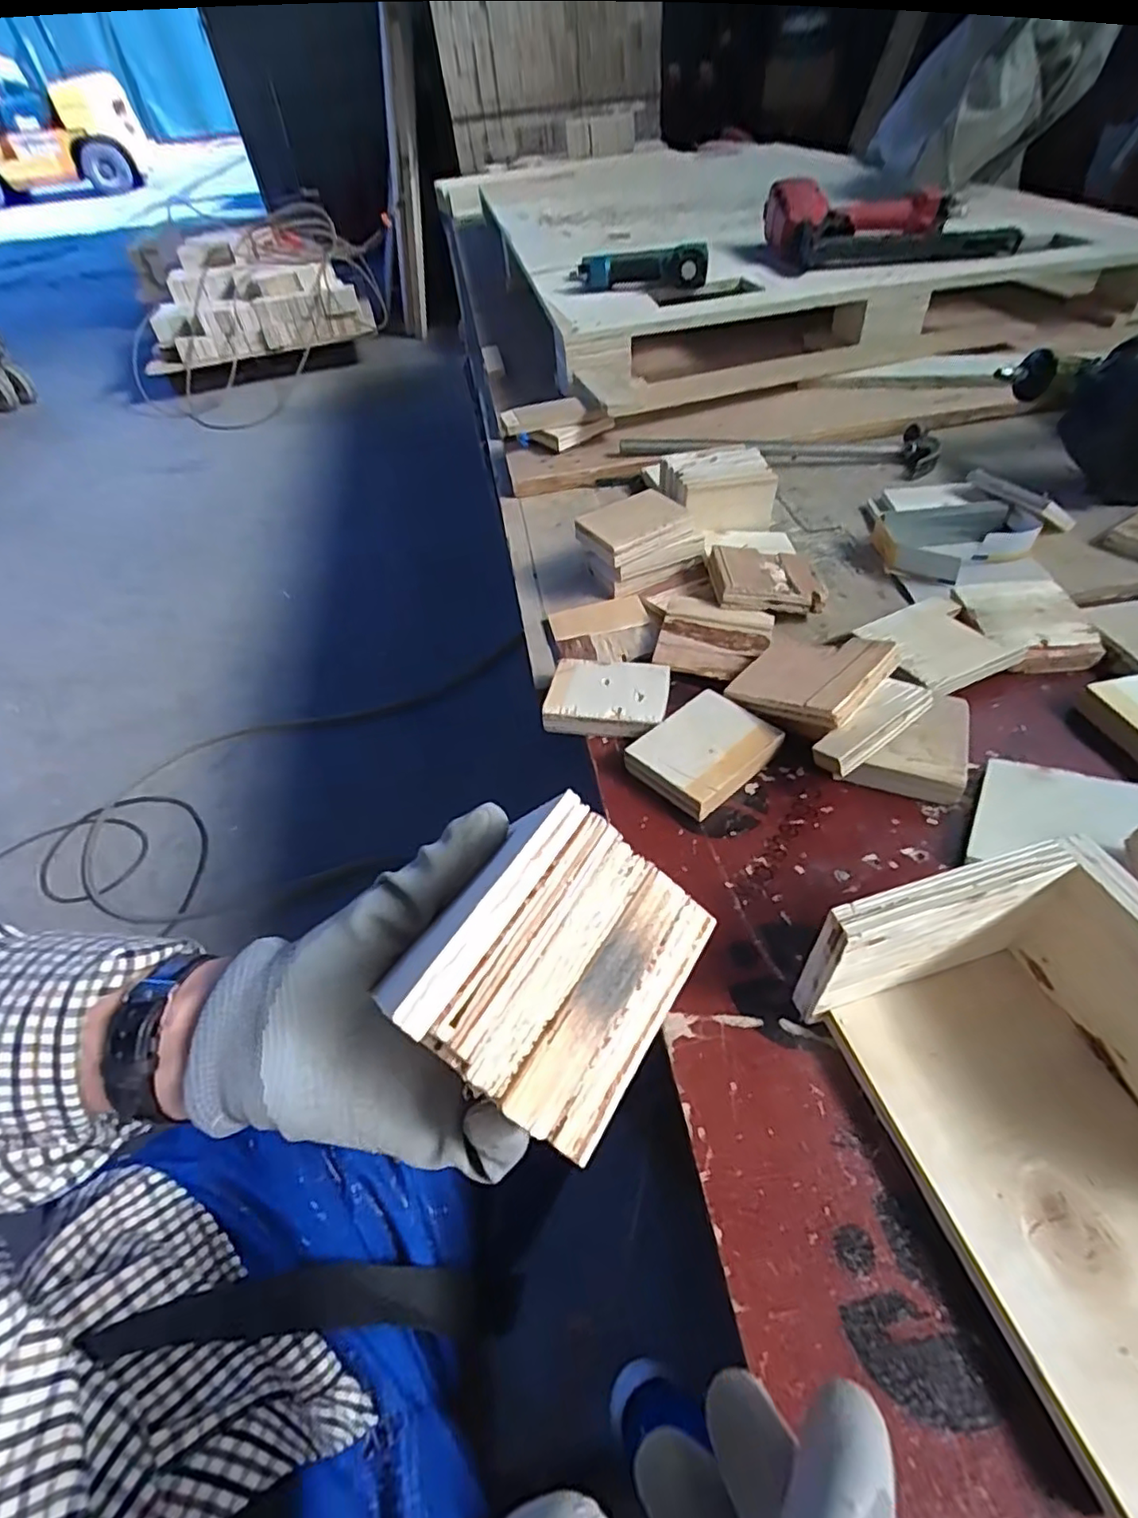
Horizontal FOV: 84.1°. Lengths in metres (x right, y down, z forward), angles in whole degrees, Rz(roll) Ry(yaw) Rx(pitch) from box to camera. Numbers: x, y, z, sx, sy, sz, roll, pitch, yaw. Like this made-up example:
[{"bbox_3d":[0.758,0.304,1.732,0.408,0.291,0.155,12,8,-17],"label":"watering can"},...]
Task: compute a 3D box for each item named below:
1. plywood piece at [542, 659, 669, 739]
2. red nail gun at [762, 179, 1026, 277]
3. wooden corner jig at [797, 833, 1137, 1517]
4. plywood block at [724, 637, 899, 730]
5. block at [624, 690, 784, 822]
[{"bbox_3d":[0.029,-0.048,0.495,0.091,0.018,0.074,6,51,11],"label":"plywood piece"},{"bbox_3d":[0.467,-0.792,0.925,0.322,0.058,0.229,1,50,6],"label":"red nail gun"},{"bbox_3d":[0.202,0.144,0.248,0.119,0.094,0.189,-19,50,-10],"label":"wooden corner jig"},{"bbox_3d":[0.171,-0.060,0.453,0.094,0.013,0.078,19,56,45],"label":"plywood block"},{"bbox_3d":[0.095,-0.005,0.447,0.090,0.022,0.071,-35,55,-22],"label":"block"}]

